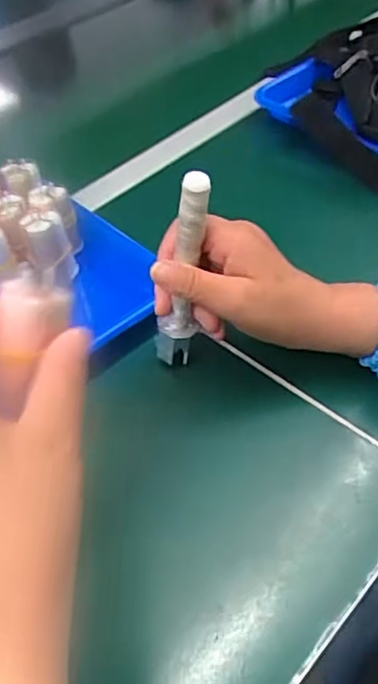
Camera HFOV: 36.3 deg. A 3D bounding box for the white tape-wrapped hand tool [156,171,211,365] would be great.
[{"bbox_3d":[-0.003,-0.042,0.391,0.024,0.153,0.018,-12,46,-21],"label":"white tape-wrapped hand tool"}]

